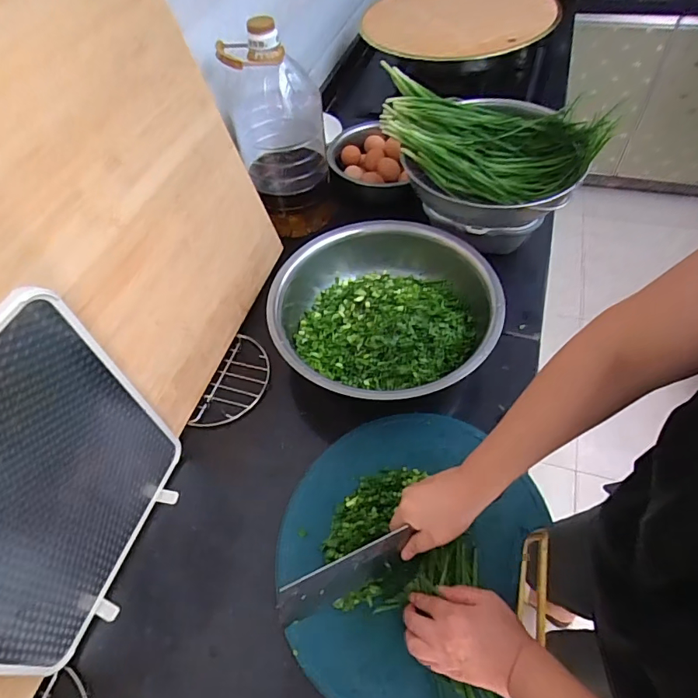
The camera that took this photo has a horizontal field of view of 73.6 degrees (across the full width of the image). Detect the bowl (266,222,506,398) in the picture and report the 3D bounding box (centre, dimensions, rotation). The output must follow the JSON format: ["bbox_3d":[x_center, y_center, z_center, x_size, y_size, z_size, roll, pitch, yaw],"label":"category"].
[{"bbox_3d":[0.056,-0.055,0.745,0.347,0.113,0.352,-3,51,4],"label":"bowl"}]

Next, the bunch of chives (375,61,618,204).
[{"bbox_3d":[0.231,-0.368,0.816,0.348,0.145,0.189,12,53,-1],"label":"bunch of chives"}]

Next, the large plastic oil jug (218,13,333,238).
[{"bbox_3d":[-0.117,-0.378,0.831,0.148,0.333,0.122,-11,51,-2],"label":"large plastic oil jug"}]

